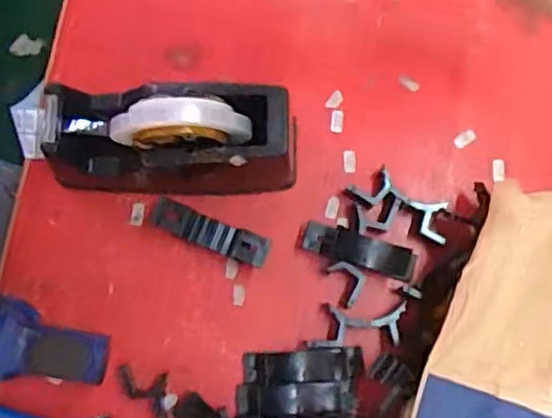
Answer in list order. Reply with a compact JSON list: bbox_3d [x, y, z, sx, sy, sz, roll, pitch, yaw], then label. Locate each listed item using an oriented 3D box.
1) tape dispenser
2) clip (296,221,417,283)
[{"bbox_3d":[-0.090,-0.057,0.555,0.210,0.119,0.072,2,79,-1],"label":"tape dispenser"},{"bbox_3d":[0.072,0.037,0.588,0.103,0.030,0.028,18,79,2],"label":"clip"}]

